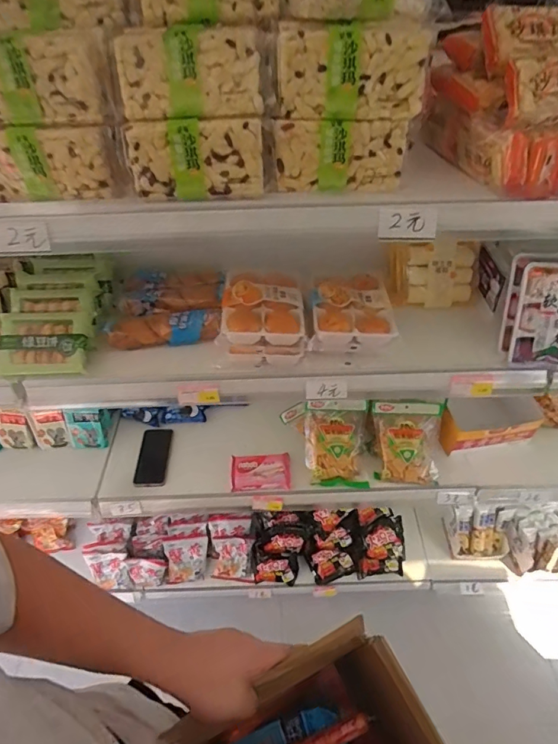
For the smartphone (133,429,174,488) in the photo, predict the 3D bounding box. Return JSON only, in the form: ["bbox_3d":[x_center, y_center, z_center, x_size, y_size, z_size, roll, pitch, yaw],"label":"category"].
[{"bbox_3d":[-0.309,0.209,1.089,0.080,0.012,0.155,-2,46,0],"label":"smartphone"}]

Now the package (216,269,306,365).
[{"bbox_3d":[-0.027,-0.105,0.770,0.137,0.058,0.177,0,46,1],"label":"package"}]

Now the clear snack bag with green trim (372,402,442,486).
[{"bbox_3d":[0.297,0.166,1.039,0.145,0.058,0.183,2,83,2],"label":"clear snack bag with green trim"}]

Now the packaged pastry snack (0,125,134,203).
[{"bbox_3d":[-0.272,-0.244,0.523,0.176,0.072,0.042,-1,46,0],"label":"packaged pastry snack"}]

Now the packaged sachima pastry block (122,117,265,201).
[{"bbox_3d":[-0.096,-0.247,0.515,0.154,0.077,0.033,-1,46,1],"label":"packaged sachima pastry block"}]

